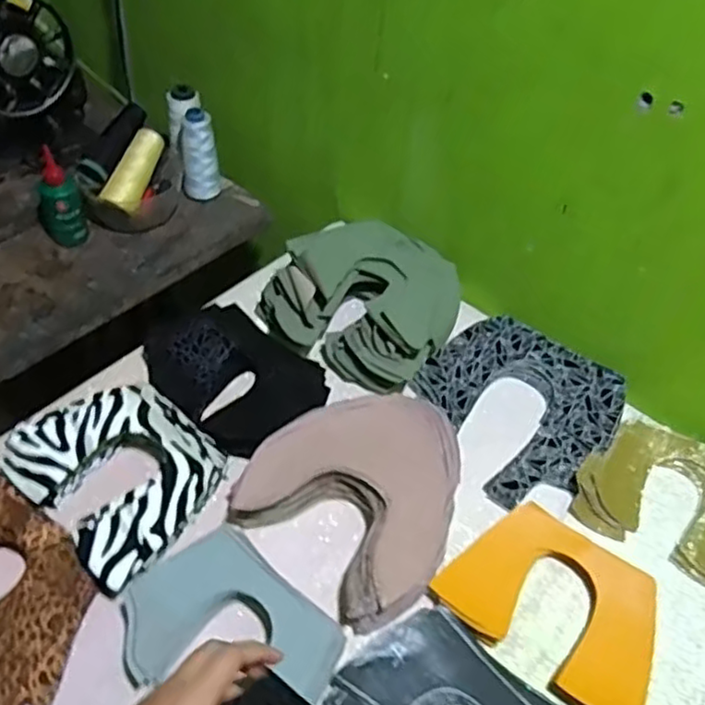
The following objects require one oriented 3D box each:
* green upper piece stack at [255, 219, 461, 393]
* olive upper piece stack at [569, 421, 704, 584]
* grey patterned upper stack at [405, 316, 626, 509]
[{"bbox_3d":[0.019,-0.061,0.723,0.184,0.075,0.184,33,54,19],"label":"green upper piece stack"},{"bbox_3d":[0.295,0.132,0.620,0.164,0.025,0.127,25,52,14],"label":"olive upper piece stack"},{"bbox_3d":[0.161,0.050,0.674,0.178,0.023,0.188,36,55,22],"label":"grey patterned upper stack"}]

